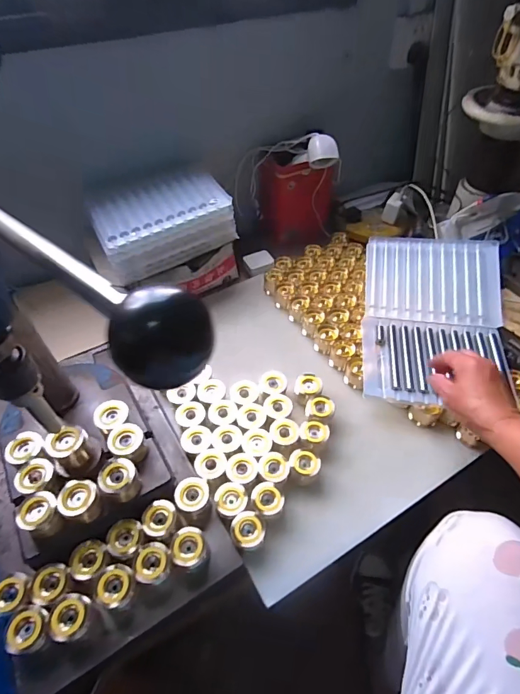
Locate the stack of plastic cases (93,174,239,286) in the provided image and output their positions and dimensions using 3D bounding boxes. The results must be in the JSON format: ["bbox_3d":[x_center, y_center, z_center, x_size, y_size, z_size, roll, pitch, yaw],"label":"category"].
[{"bbox_3d":[-0.168,-0.217,0.716,0.228,0.089,0.122,-21,53,-14],"label":"stack of plastic cases"}]

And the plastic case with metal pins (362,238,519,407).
[{"bbox_3d":[0.291,-0.052,0.664,0.224,0.066,0.314,5,51,7],"label":"plastic case with metal pins"}]

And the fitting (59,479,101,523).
[{"bbox_3d":[-0.198,0.170,0.449,0.037,0.029,0.038,27,57,23],"label":"fitting"}]

